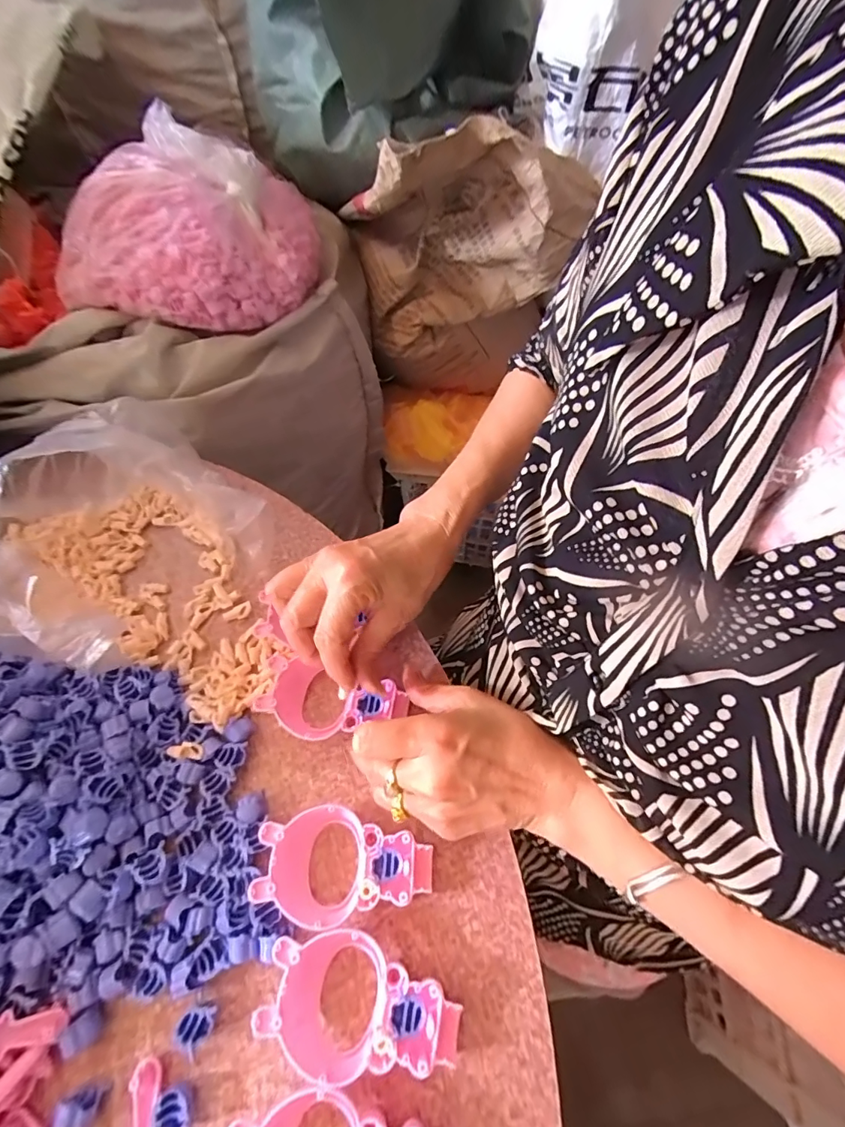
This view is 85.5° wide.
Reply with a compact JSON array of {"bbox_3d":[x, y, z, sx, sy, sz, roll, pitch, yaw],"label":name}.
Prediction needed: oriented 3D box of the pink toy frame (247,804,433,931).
[{"bbox_3d":[-0.046,0.183,0.278,0.103,0.021,0.058,4,60,1],"label":"pink toy frame"}]

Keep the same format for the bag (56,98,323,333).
[{"bbox_3d":[-0.280,-0.392,0.536,0.291,0.106,0.267,-1,61,-1],"label":"bag"}]

